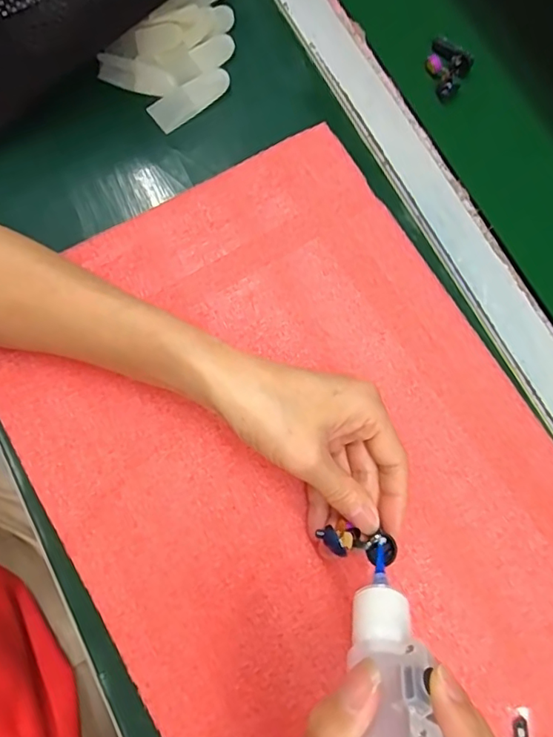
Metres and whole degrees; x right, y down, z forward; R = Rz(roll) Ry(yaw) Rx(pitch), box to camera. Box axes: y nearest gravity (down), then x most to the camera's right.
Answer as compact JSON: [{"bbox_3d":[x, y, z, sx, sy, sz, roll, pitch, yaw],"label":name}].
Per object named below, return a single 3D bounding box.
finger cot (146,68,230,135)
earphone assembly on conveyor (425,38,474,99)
[{"bbox_3d":[-0.059,-0.186,0.359,0.058,0.004,0.022,-32,80,-8],"label":"finger cot"},{"bbox_3d":[0.120,-0.212,0.374,0.031,0.013,0.040,29,78,5],"label":"earphone assembly on conveyor"}]

